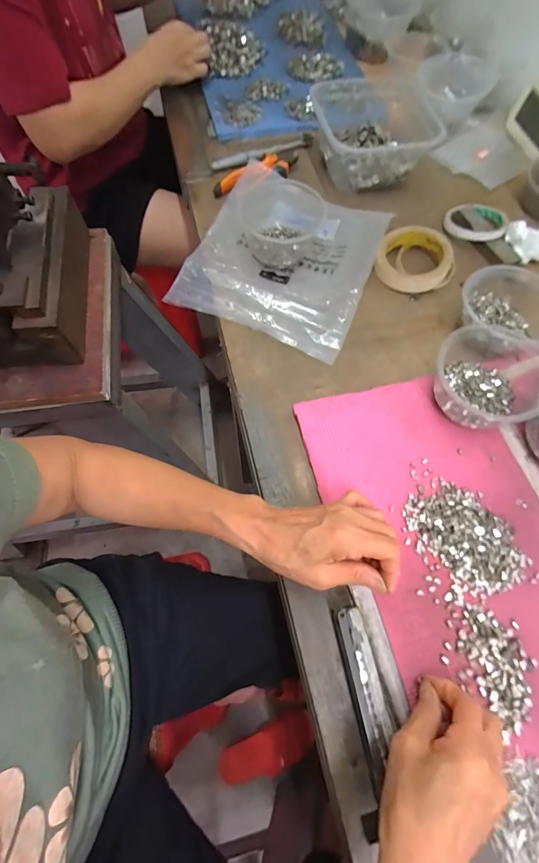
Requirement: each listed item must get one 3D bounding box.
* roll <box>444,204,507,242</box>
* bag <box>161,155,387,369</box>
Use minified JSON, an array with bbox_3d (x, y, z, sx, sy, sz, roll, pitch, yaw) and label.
[{"bbox_3d":[0.304,-0.310,0.544,0.084,0.019,0.083,0,67,0],"label":"roll"},{"bbox_3d":[0.020,-0.243,0.503,0.236,0.039,0.259,21,69,9],"label":"bag"}]

